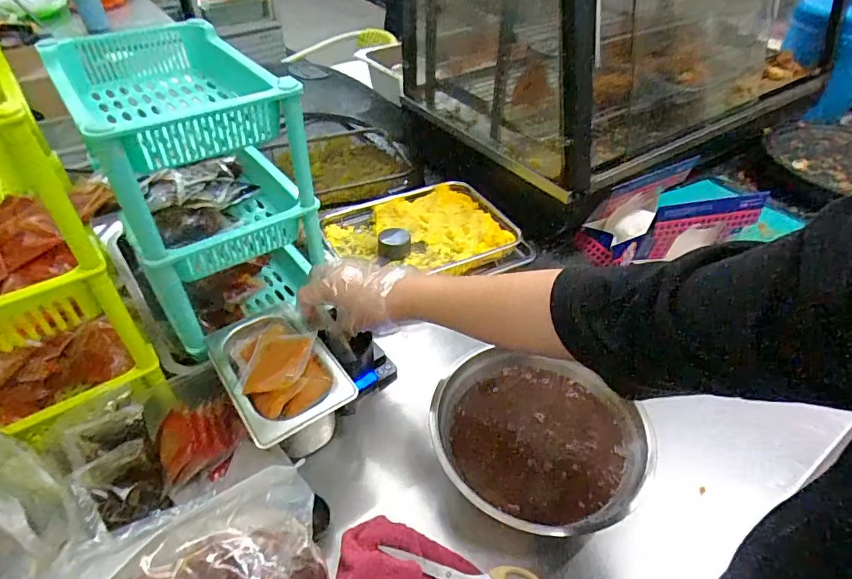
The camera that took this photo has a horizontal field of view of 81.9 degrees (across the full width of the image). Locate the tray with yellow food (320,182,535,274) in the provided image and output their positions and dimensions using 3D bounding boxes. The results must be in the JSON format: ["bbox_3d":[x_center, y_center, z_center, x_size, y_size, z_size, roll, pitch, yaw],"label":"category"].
[{"bbox_3d":[-0.007,-0.092,0.842,0.305,0.048,0.217,-15,45,-17],"label":"tray with yellow food"}]

